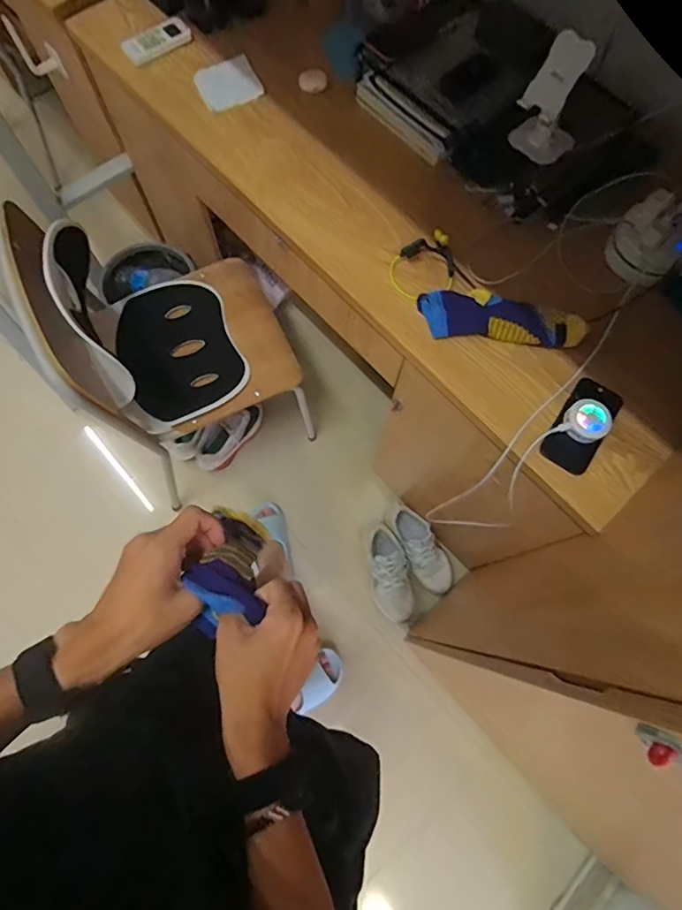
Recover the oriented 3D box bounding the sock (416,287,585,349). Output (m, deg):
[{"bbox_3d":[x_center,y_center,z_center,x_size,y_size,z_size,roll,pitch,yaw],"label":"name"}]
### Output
[{"bbox_3d":[0.243,-0.209,0.746,0.243,0.037,0.079,8,72,1],"label":"sock"}]

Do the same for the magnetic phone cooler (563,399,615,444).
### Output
[{"bbox_3d":[0.350,-0.047,0.699,0.059,0.024,0.055,0,72,-2],"label":"magnetic phone cooler"}]

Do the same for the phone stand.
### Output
[{"bbox_3d":[0.315,-0.514,0.725,0.091,0.174,0.066,28,74,7],"label":"phone stand"}]

